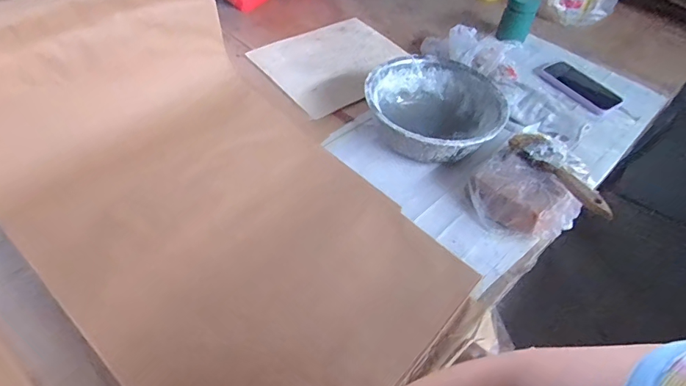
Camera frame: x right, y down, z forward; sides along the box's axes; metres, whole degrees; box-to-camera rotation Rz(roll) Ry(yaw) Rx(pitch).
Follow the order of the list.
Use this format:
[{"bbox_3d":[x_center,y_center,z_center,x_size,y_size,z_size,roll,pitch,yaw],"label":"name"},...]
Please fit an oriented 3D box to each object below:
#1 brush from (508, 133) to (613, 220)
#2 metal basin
[{"bbox_3d":[0.292,-0.031,0.584,0.044,0.034,0.173,-17,53,-19],"label":"brush"},{"bbox_3d":[0.142,-0.130,0.712,0.206,0.088,0.219,3,49,-3],"label":"metal basin"}]

